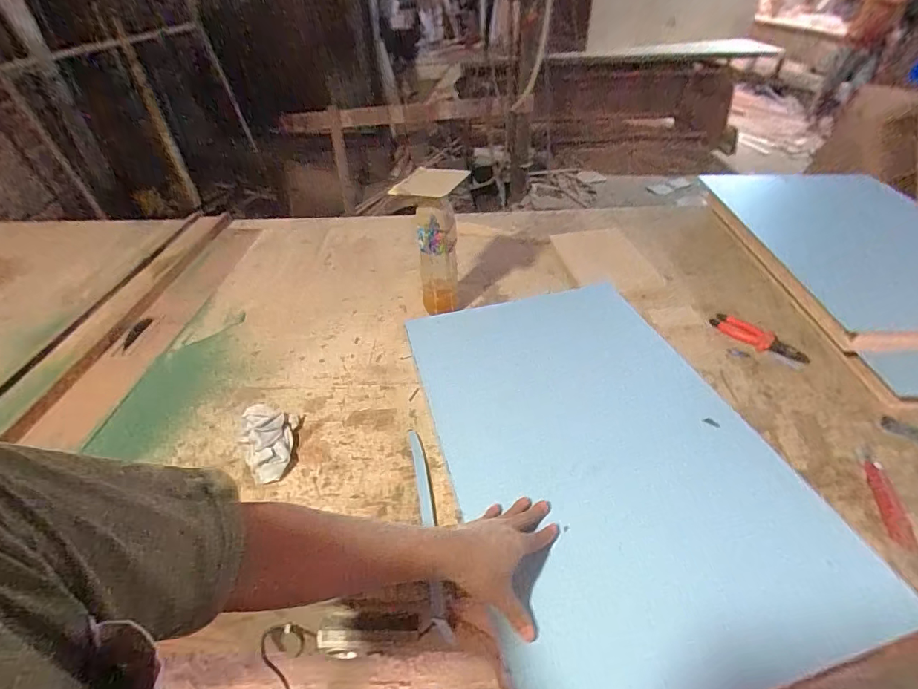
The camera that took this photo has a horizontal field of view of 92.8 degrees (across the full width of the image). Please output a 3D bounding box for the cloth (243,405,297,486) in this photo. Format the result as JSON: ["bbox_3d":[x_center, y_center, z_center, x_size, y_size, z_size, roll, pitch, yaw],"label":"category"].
[{"bbox_3d":[-0.329,0.168,0.770,0.094,0.056,0.143,-20,45,-18],"label":"cloth"}]

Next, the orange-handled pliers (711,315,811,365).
[{"bbox_3d":[0.647,-0.014,0.945,0.065,0.014,0.189,-31,50,-29],"label":"orange-handled pliers"}]

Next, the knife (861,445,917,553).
[{"bbox_3d":[0.654,0.230,0.672,0.029,0.019,0.174,9,43,11],"label":"knife"}]

